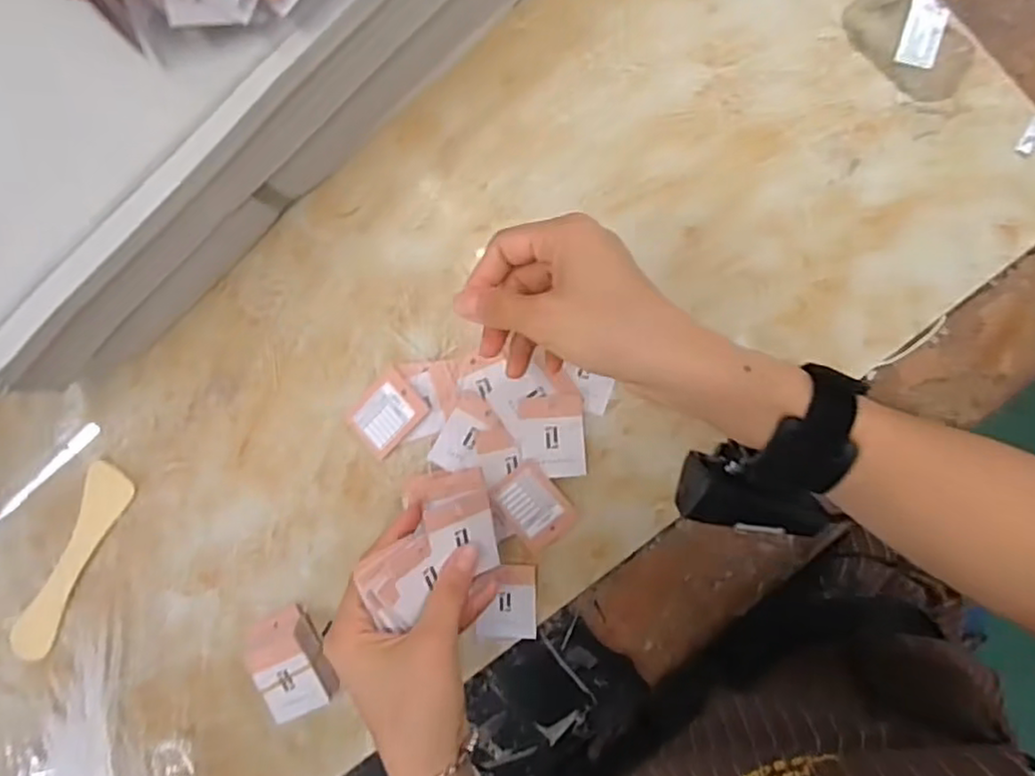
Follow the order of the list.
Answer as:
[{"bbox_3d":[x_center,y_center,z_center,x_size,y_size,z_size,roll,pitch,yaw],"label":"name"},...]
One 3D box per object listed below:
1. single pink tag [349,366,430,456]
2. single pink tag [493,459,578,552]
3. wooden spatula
[{"bbox_3d":[-0.083,0.016,0.437,0.037,0.006,0.047,46,103,7],"label":"single pink tag"},{"bbox_3d":[0.010,0.072,0.423,0.037,0.004,0.047,-42,95,2],"label":"single pink tag"},{"bbox_3d":[-0.309,0.122,0.473,0.030,0.004,0.151,30,96,4],"label":"wooden spatula"}]

